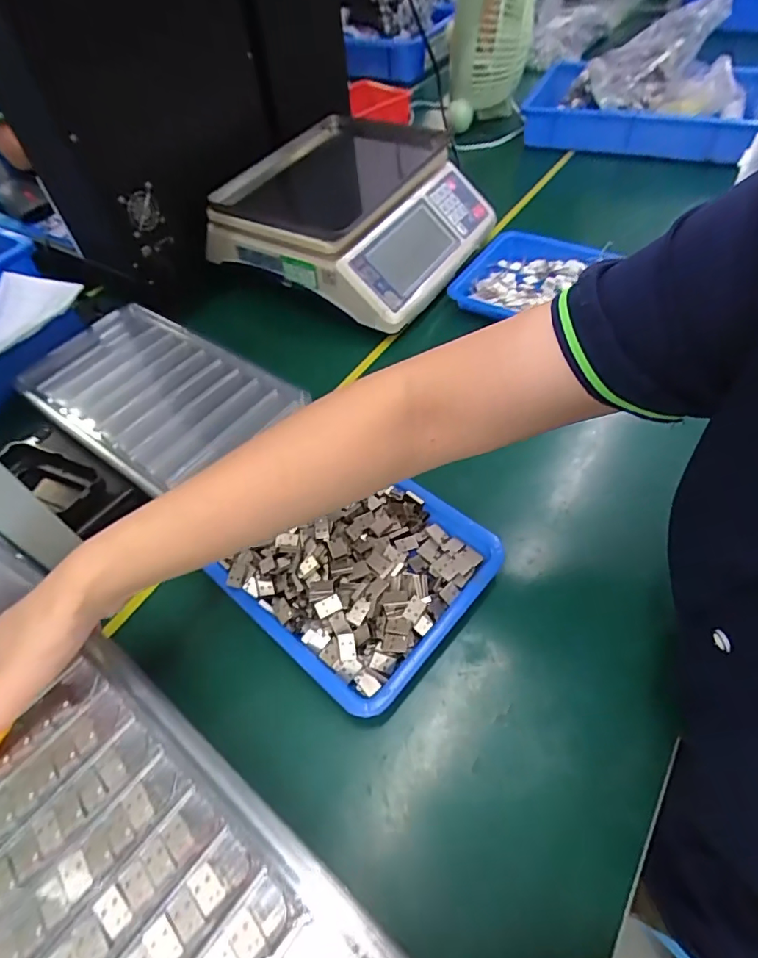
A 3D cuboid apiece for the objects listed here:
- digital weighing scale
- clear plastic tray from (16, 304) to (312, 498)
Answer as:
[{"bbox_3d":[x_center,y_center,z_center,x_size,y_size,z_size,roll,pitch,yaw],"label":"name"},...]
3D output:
[{"bbox_3d":[-0.016,-0.369,0.677,0.296,0.104,0.335,26,60,22],"label":"digital weighing scale"},{"bbox_3d":[-0.245,-0.096,0.532,0.299,0.018,0.164,30,61,24],"label":"clear plastic tray"}]

